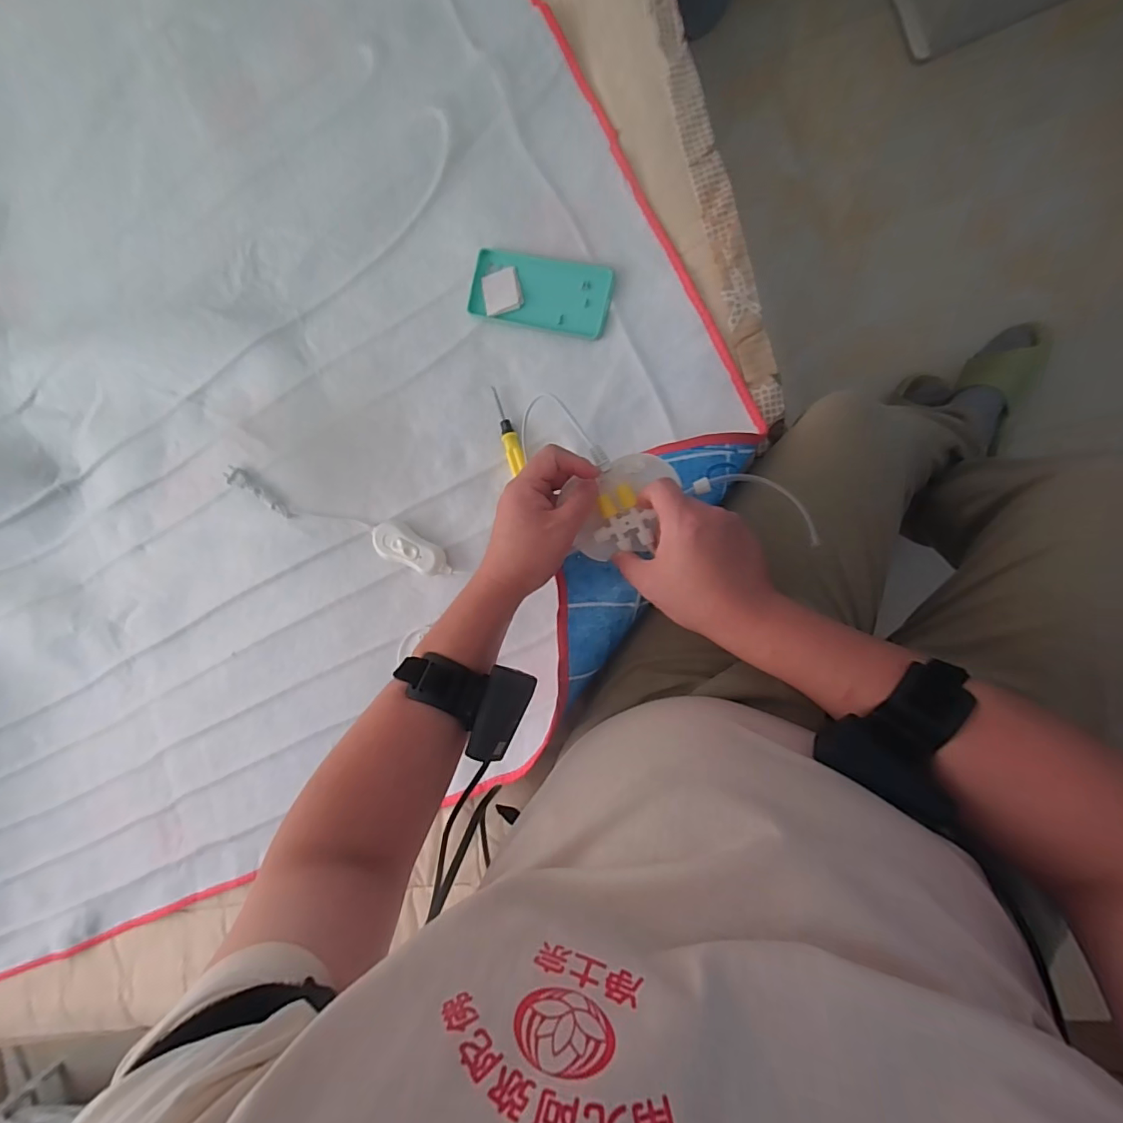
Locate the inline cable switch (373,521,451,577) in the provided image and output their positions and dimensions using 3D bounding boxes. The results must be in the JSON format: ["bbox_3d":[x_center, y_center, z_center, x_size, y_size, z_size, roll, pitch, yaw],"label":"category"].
[{"bbox_3d":[-0.175,-0.012,0.576,0.104,0.026,0.042,26,96,10],"label":"inline cable switch"}]

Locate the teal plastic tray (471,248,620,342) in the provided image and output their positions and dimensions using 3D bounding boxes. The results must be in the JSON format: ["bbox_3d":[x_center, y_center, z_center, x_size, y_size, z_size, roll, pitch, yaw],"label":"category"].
[{"bbox_3d":[-0.023,-0.297,0.543,0.157,0.011,0.073,16,94,11],"label":"teal plastic tray"}]

